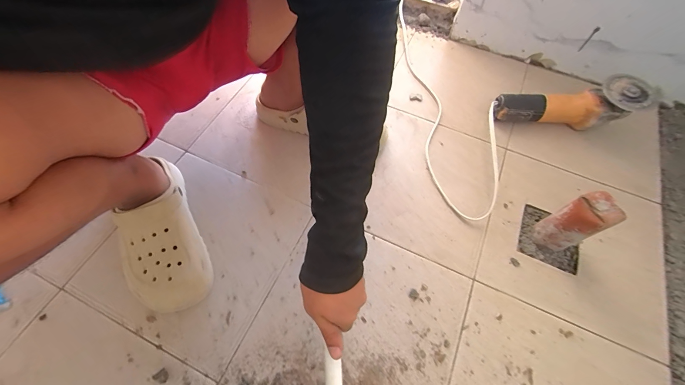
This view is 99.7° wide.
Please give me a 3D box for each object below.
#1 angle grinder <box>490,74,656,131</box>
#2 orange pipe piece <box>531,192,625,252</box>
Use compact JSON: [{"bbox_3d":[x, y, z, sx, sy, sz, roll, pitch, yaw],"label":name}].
[{"bbox_3d":[0.462,-0.180,0.609,0.279,0.083,0.093,-1,61,15],"label":"angle grinder"},{"bbox_3d":[0.369,0.052,0.468,0.045,0.133,0.055,-18,65,-11],"label":"orange pipe piece"}]

